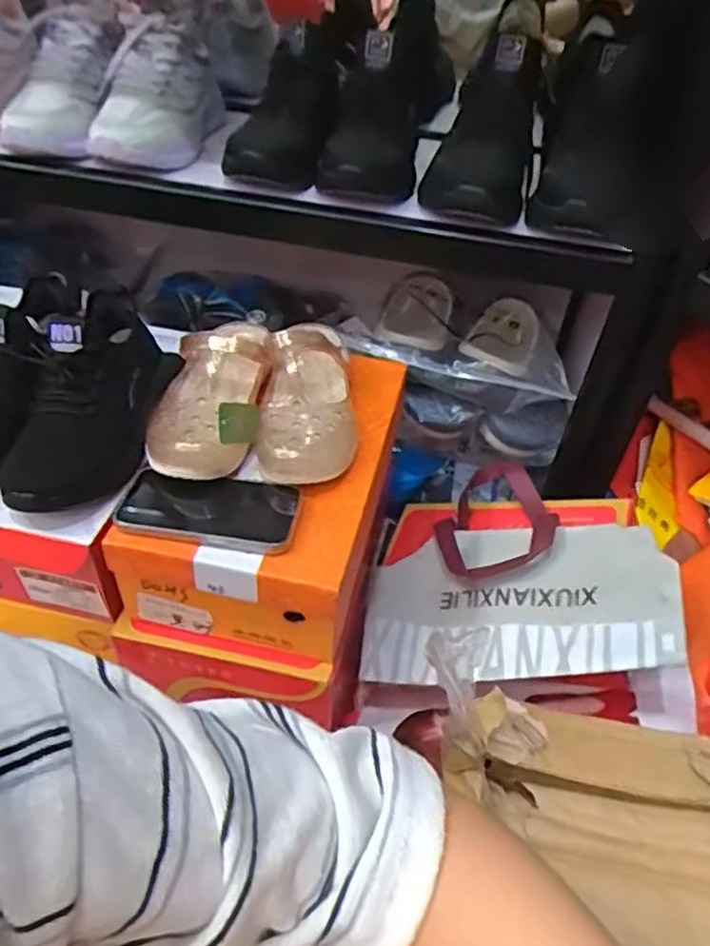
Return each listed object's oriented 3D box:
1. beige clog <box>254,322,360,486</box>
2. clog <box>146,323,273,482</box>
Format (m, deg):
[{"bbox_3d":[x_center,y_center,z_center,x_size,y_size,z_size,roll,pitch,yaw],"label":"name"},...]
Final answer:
[{"bbox_3d":[-0.044,-0.075,0.632,0.085,0.089,0.191,2,44,-4],"label":"beige clog"},{"bbox_3d":[-0.127,-0.072,0.611,0.088,0.071,0.158,4,44,-2],"label":"clog"}]

